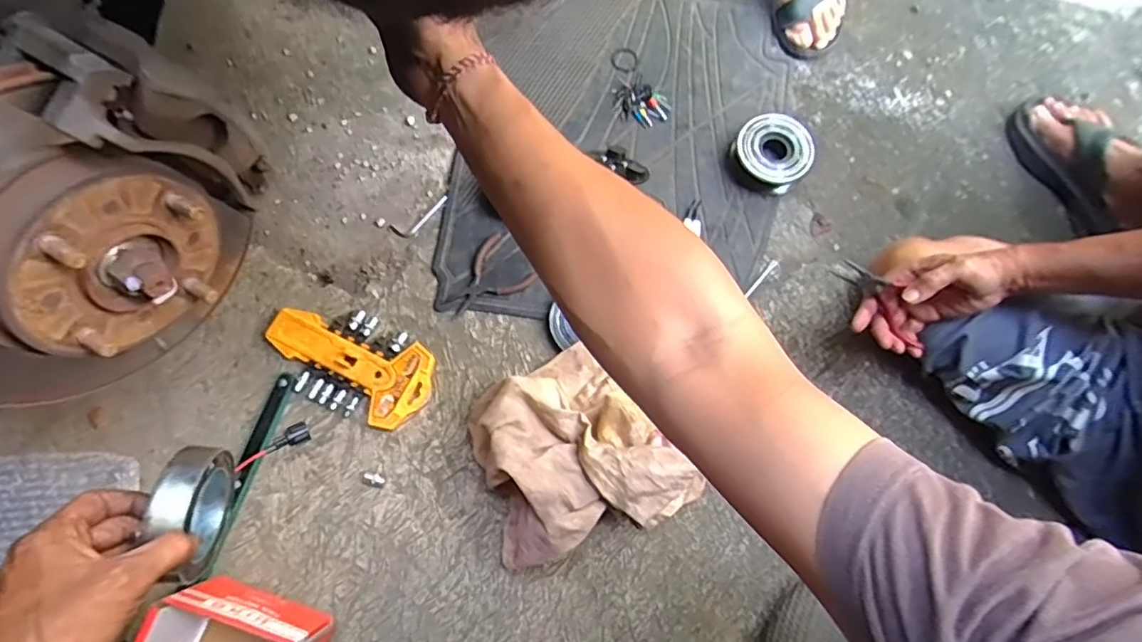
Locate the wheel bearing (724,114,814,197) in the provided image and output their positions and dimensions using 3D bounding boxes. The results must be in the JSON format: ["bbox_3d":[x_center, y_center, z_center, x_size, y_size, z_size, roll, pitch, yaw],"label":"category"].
[{"bbox_3d":[0.274,-0.231,0.763,0.102,0.045,0.105,0,77,0],"label":"wheel bearing"}]

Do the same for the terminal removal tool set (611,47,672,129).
[{"bbox_3d":[0.088,-0.345,0.810,0.076,0.013,0.138,-28,76,-8],"label":"terminal removal tool set"}]

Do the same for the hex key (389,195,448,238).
[{"bbox_3d":[-0.209,-0.143,0.766,0.088,0.013,0.027,-26,76,-8],"label":"hex key"}]

